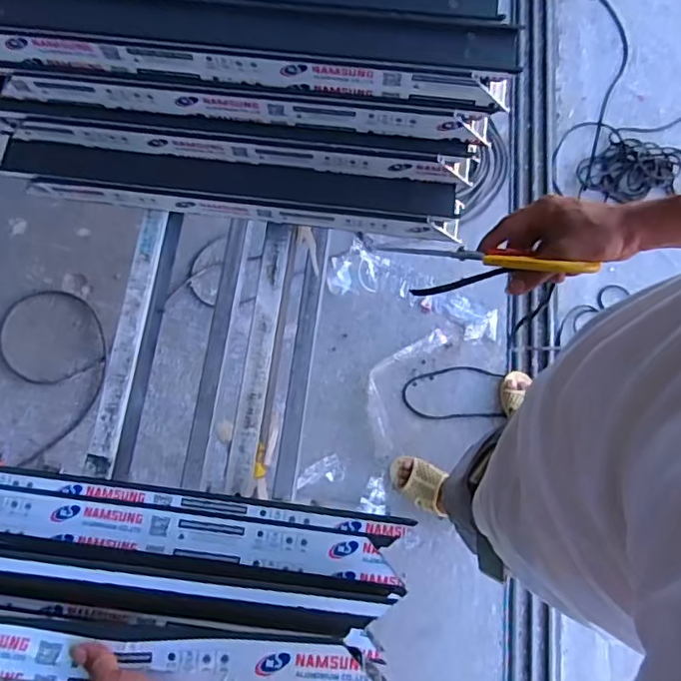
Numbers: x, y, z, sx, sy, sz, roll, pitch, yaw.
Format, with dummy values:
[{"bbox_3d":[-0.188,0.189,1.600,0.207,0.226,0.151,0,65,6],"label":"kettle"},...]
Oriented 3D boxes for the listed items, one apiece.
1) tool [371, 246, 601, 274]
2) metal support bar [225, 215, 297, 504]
[{"bbox_3d":[0.139,-0.084,0.579,0.224,0.020,0.018,11,75,30],"label":"tool"},{"bbox_3d":[-0.100,0.011,0.712,0.035,0.023,0.348,6,76,5],"label":"metal support bar"}]

